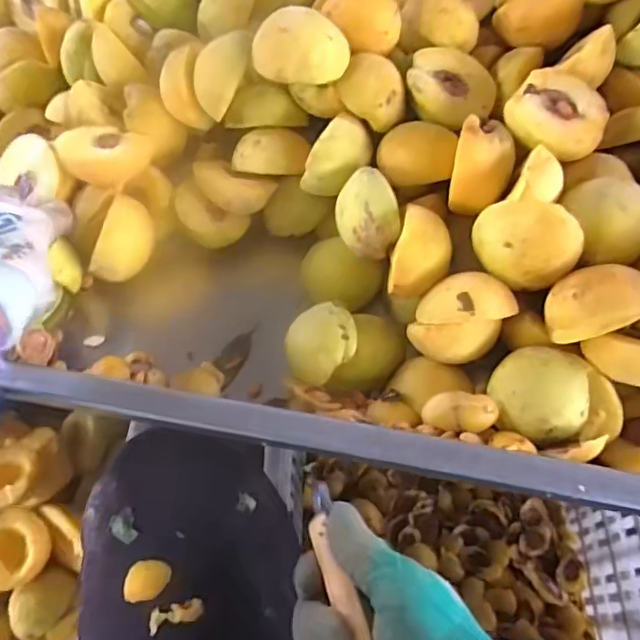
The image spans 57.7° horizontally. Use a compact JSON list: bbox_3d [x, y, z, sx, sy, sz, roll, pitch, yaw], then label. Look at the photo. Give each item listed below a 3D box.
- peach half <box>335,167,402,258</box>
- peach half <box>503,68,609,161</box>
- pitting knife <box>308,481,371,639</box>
[{"bbox_3d":[0.038,-0.077,0.426,0.046,0.031,0.062,-7,92,26],"label":"peach half"},{"bbox_3d":[0.170,-0.148,0.413,0.066,0.025,0.075,24,66,16],"label":"peach half"},{"bbox_3d":[0.014,0.145,0.298,0.018,0.010,0.129,-18,50,-6],"label":"pitting knife"}]

